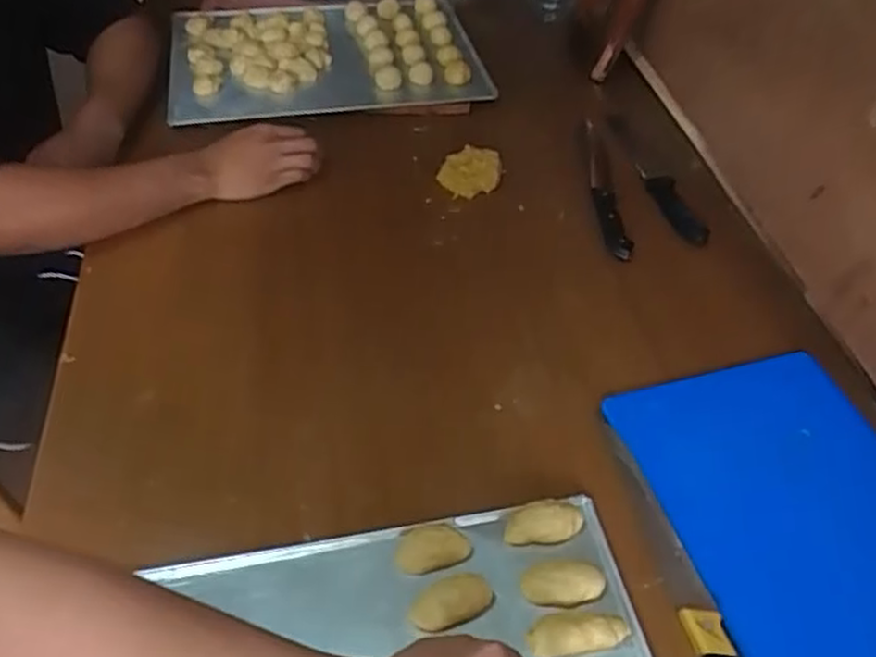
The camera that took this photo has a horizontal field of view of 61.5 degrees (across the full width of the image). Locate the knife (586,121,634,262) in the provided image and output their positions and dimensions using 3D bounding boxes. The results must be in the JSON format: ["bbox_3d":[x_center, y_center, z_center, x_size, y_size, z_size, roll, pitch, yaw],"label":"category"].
[{"bbox_3d":[0.208,-0.184,0.918,0.035,0.019,0.261,1,48,0],"label":"knife"}]

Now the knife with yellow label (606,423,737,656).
[{"bbox_3d":[0.194,0.199,0.582,0.032,0.021,0.280,-8,48,-8],"label":"knife with yellow label"}]

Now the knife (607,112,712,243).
[{"bbox_3d":[0.272,-0.199,0.935,0.038,0.014,0.257,-11,49,-11],"label":"knife"}]

